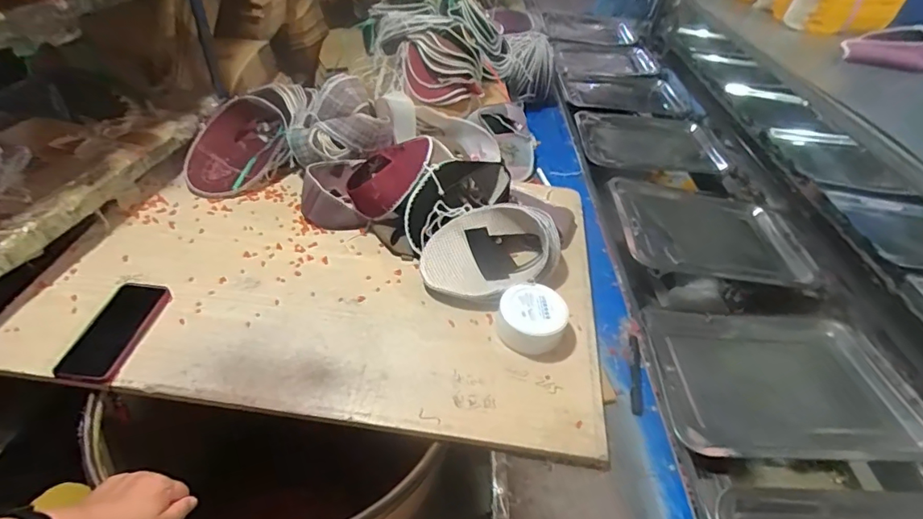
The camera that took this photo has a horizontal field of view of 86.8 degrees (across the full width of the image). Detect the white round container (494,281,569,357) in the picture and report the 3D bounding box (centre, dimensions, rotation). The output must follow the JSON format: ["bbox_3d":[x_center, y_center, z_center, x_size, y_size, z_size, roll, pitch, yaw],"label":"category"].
[{"bbox_3d":[0.106,0.088,0.736,0.103,0.059,0.092,10,41,4],"label":"white round container"}]

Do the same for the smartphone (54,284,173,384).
[{"bbox_3d":[-0.493,0.098,0.691,0.089,0.012,0.159,8,41,2],"label":"smartphone"}]

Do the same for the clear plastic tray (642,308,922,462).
[{"bbox_3d":[0.465,0.175,0.726,0.337,0.047,0.261,4,41,-3],"label":"clear plastic tray"}]

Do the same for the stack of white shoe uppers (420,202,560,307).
[{"bbox_3d":[0.050,-0.008,0.804,0.228,0.087,0.161,-20,47,-27],"label":"stack of white shoe uppers"}]

